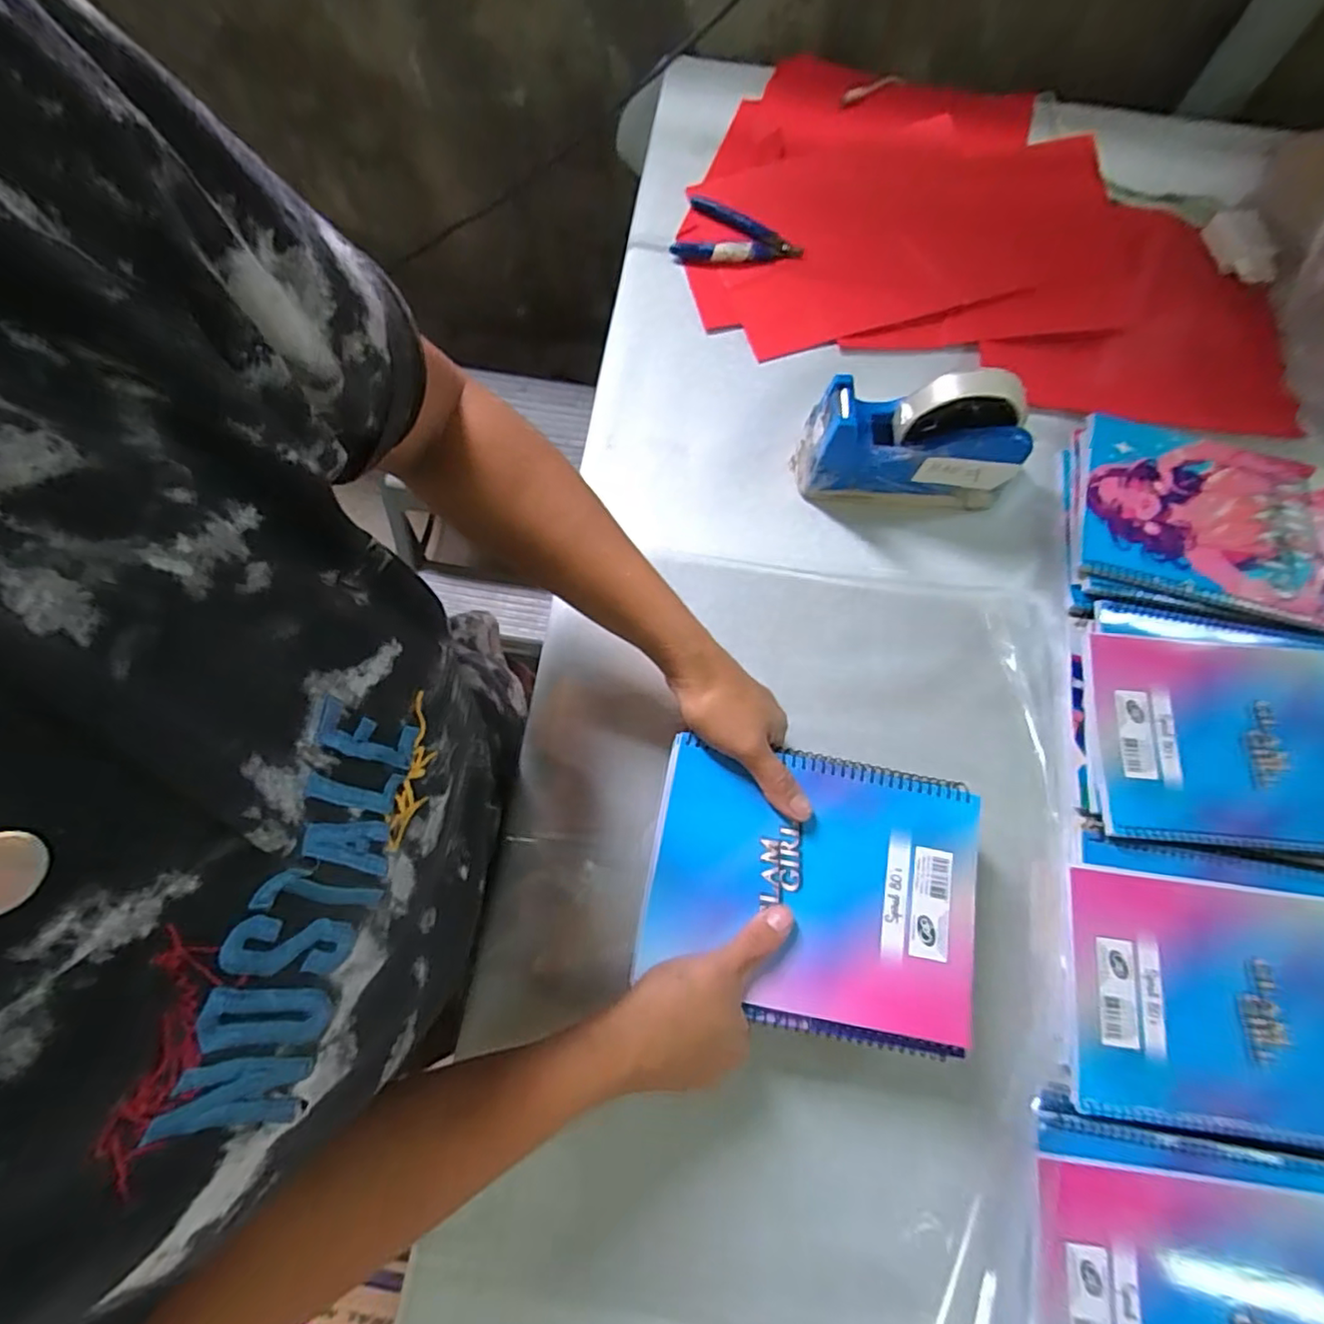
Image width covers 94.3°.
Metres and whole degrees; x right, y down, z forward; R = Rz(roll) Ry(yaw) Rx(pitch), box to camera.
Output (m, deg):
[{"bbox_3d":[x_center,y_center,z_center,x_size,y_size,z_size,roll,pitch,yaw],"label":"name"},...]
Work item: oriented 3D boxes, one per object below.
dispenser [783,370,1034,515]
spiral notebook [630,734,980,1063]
[{"bbox_3d":[0.193,-0.171,0.466,0.162,0.100,0.055,6,74,3],"label":"dispenser"},{"bbox_3d":[0.092,0.137,0.372,0.196,0.020,0.156,10,74,4],"label":"spiral notebook"}]

